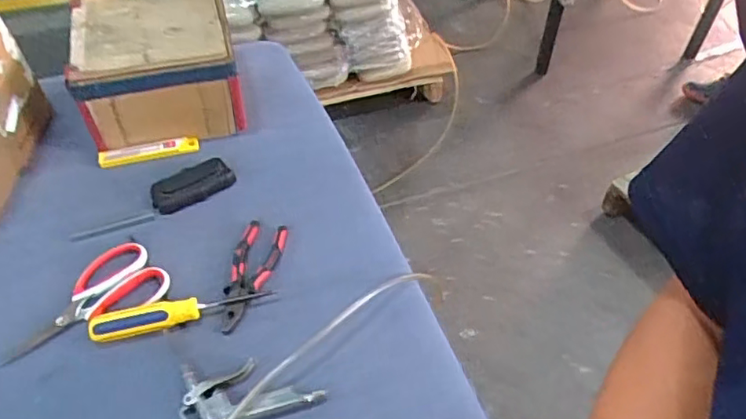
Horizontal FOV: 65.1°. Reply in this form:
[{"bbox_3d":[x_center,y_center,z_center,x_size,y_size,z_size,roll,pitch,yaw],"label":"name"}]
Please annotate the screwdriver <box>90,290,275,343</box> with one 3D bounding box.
[{"bbox_3d":[-0.211,0.110,0.643,0.189,0.028,0.027,-11,49,-10],"label":"screwdriver"}]

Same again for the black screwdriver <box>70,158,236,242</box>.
[{"bbox_3d":[-0.279,-0.010,0.753,0.207,0.021,0.051,-28,54,-23],"label":"black screwdriver"}]

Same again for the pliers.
[{"bbox_3d":[-0.142,0.074,0.685,0.057,0.014,0.155,6,48,5],"label":"pliers"}]

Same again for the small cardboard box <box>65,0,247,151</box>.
[{"bbox_3d":[-0.311,-0.206,0.864,0.212,0.147,0.215,-11,49,-10],"label":"small cardboard box"}]

